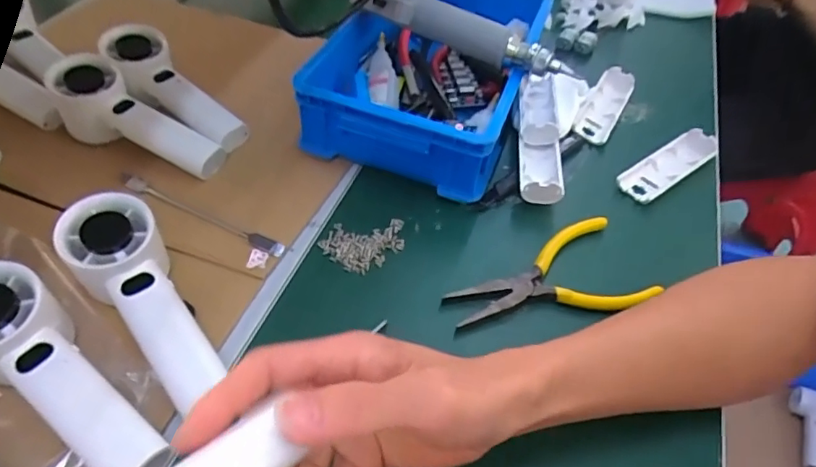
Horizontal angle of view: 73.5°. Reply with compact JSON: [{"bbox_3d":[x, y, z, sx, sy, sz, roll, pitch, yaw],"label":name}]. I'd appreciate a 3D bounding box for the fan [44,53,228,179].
[{"bbox_3d":[-0.230,-0.094,0.470,0.160,0.047,0.054,28,51,2],"label":"fan"}]

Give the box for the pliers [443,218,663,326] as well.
[{"bbox_3d":[0.100,0.034,0.396,0.144,0.014,0.071,-15,50,-15],"label":"pliers"}]

